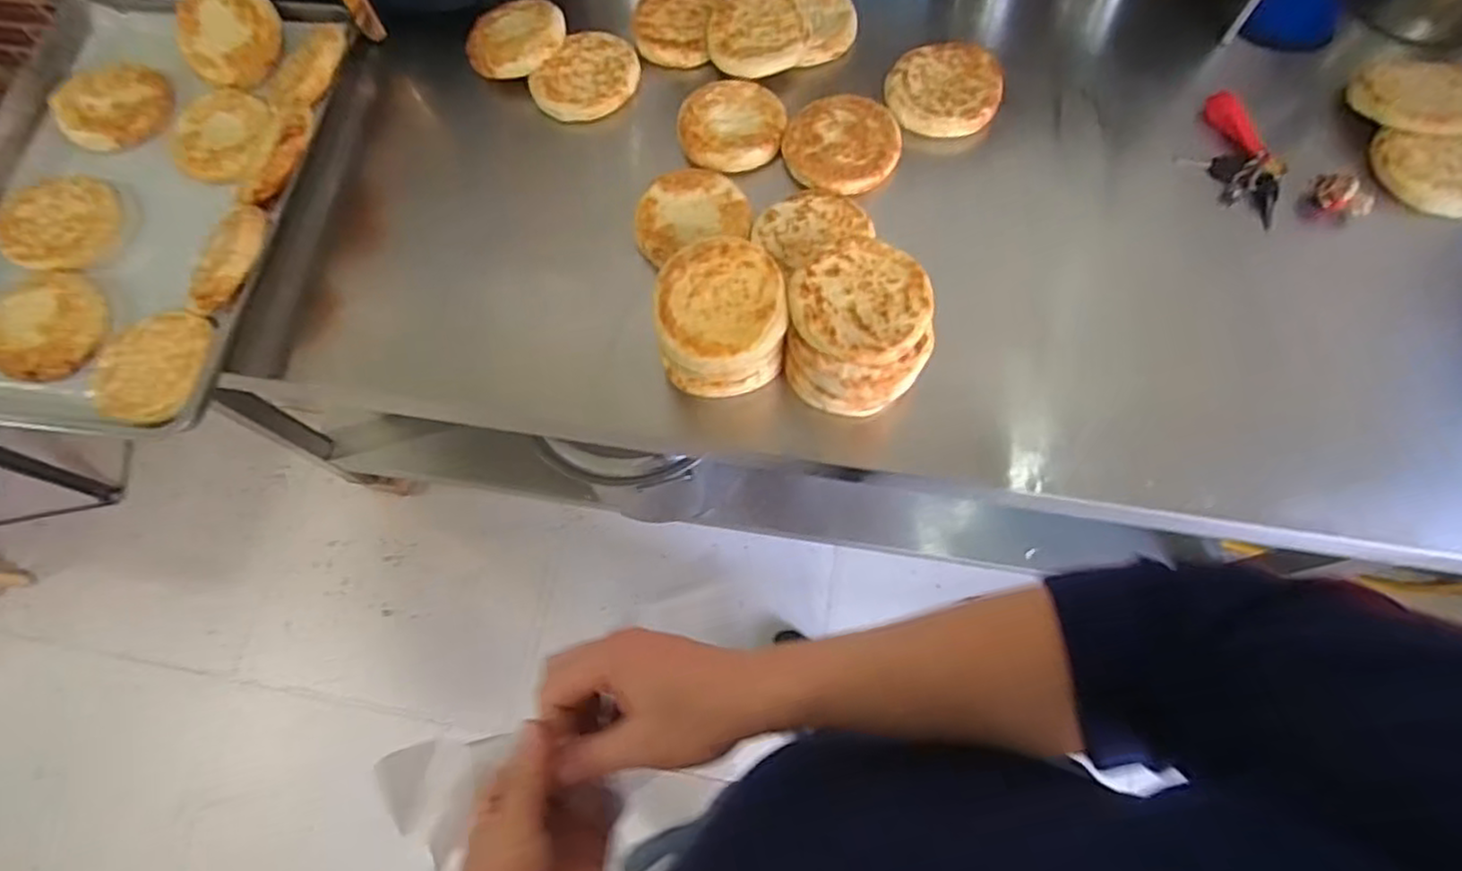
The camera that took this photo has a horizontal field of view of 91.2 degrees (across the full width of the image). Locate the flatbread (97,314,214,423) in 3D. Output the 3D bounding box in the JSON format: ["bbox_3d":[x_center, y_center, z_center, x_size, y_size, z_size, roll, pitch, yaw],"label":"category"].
[{"bbox_3d":[-0.617,-0.070,0.757,0.132,0.017,0.138,-6,65,7],"label":"flatbread"}]

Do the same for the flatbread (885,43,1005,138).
[{"bbox_3d":[0.248,-0.406,0.835,0.127,0.021,0.127,7,71,5],"label":"flatbread"}]

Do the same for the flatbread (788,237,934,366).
[{"bbox_3d":[0.121,-0.125,0.654,0.128,0.014,0.120,-1,70,3],"label":"flatbread"}]

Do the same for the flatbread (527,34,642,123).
[{"bbox_3d":[-0.175,-0.443,0.887,0.116,0.018,0.128,32,75,13],"label":"flatbread"}]

